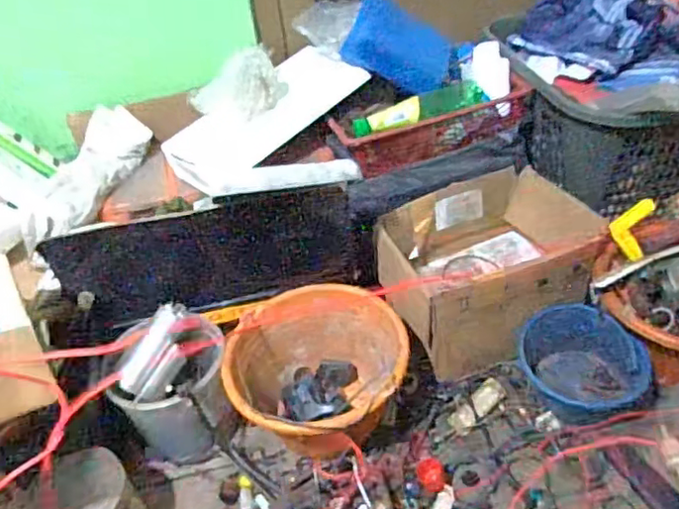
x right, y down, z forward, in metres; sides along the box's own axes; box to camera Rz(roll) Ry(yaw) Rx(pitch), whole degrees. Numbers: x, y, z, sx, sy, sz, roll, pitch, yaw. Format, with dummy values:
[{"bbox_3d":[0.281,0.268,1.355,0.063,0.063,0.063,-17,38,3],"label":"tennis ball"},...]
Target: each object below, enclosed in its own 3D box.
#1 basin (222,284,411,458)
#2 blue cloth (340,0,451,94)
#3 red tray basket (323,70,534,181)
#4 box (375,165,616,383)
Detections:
[{"bbox_3d":[-0.034,0.179,0.902,0.242,0.156,0.245,-4,41,3],"label":"basin"},{"bbox_3d":[0.102,-0.347,1.028,0.175,0.115,0.022,25,11,-9],"label":"blue cloth"},{"bbox_3d":[0.165,-0.215,1.034,0.339,0.072,0.096,-14,41,-9],"label":"red tray basket"},{"bbox_3d":[0.238,0.019,0.997,0.324,0.158,0.254,-19,42,-14],"label":"box"}]

